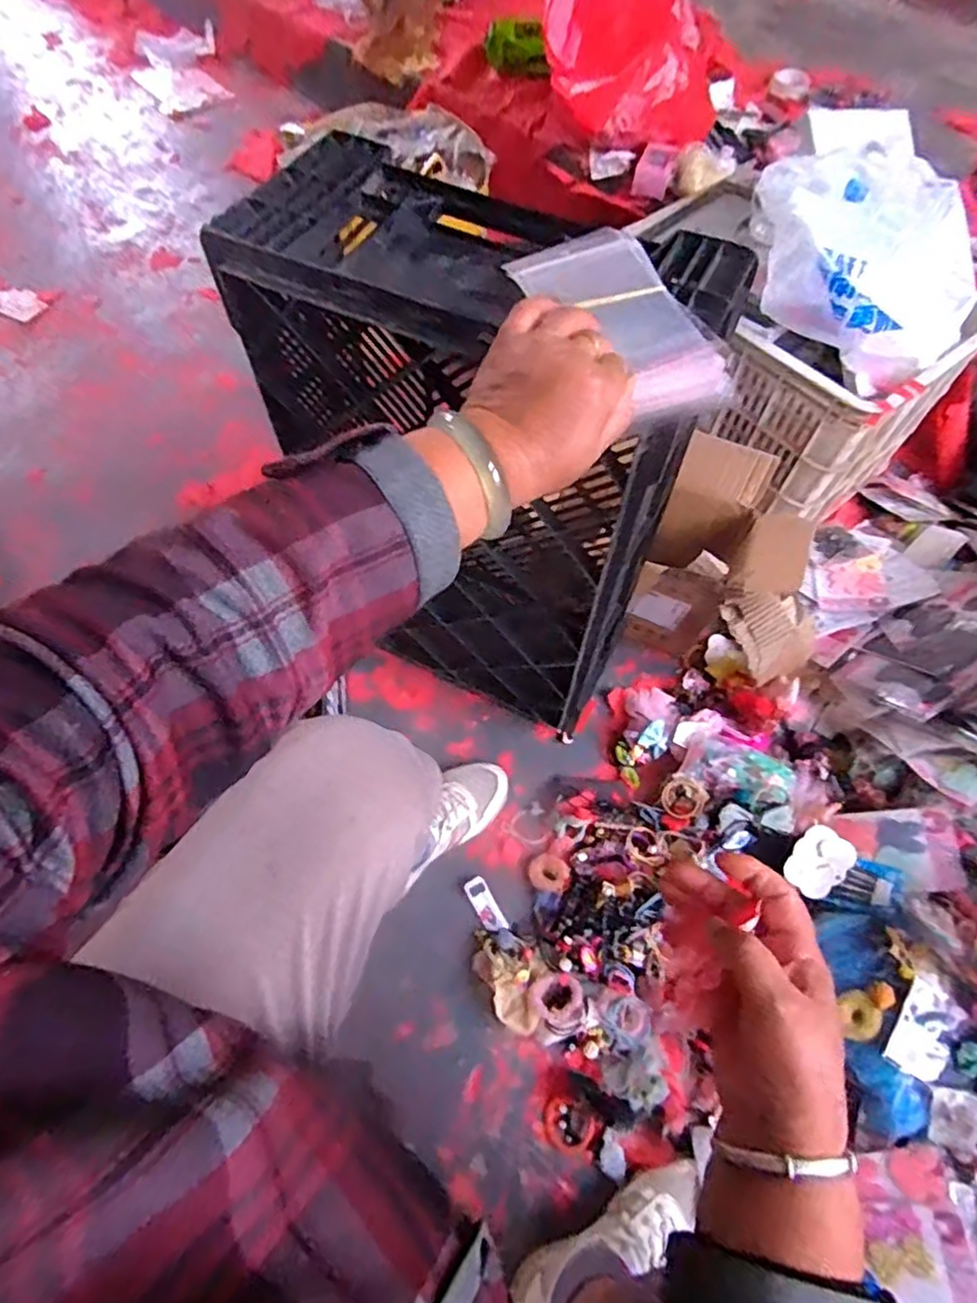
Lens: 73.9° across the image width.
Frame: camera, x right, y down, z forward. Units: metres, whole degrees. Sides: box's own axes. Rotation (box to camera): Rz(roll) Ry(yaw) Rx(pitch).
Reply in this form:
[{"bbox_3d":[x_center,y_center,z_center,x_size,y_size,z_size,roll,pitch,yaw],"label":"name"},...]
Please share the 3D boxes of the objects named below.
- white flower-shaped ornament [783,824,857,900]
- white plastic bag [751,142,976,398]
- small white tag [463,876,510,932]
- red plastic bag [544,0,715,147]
[{"bbox_3d":[0.412,0.263,0.811,0.063,0.012,0.081,36,91,14],"label":"white flower-shaped ornament"},{"bbox_3d":[0.504,-0.515,0.870,0.305,0.179,0.263,-27,66,-15],"label":"white plastic bag"},{"bbox_3d":[-0.004,0.320,0.819,0.027,0.005,0.070,-28,66,-15],"label":"small white tag"},{"bbox_3d":[0.276,-1.105,1.174,0.305,0.302,0.335,16,63,7],"label":"red plastic bag"}]

